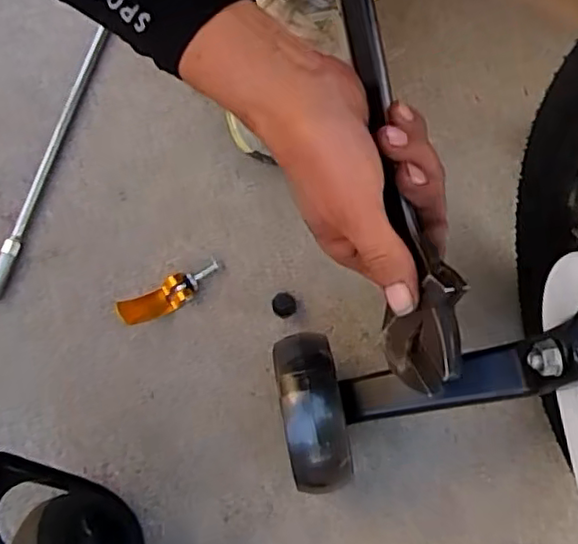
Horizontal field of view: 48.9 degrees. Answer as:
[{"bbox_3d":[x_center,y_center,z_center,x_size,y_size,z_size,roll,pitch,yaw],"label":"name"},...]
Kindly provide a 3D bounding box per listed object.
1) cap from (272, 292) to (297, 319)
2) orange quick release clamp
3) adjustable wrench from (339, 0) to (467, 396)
[{"bbox_3d":[-0.004,0.026,0.491,0.018,0.010,0.019,0,77,0],"label":"cap"},{"bbox_3d":[-0.091,0.017,0.486,0.085,0.017,0.022,-31,77,-32],"label":"orange quick release clamp"},{"bbox_3d":[0.052,-0.053,0.347,0.018,0.063,0.235,-3,70,-29],"label":"adjustable wrench"}]

